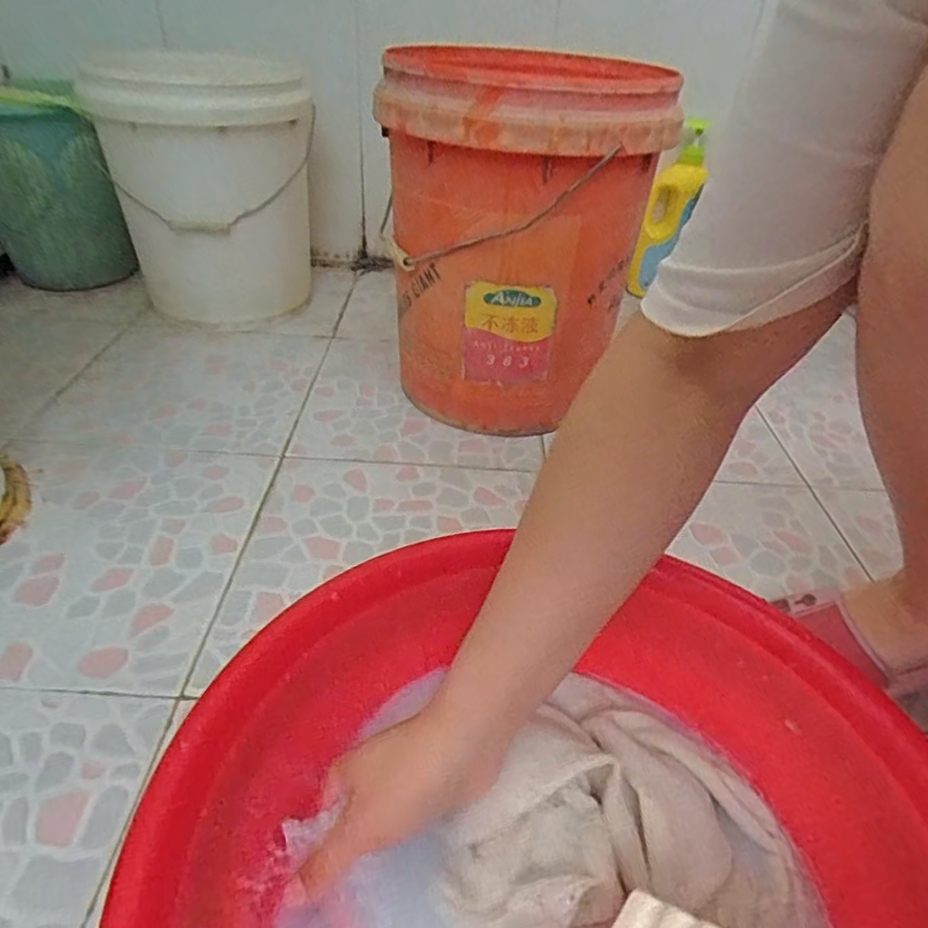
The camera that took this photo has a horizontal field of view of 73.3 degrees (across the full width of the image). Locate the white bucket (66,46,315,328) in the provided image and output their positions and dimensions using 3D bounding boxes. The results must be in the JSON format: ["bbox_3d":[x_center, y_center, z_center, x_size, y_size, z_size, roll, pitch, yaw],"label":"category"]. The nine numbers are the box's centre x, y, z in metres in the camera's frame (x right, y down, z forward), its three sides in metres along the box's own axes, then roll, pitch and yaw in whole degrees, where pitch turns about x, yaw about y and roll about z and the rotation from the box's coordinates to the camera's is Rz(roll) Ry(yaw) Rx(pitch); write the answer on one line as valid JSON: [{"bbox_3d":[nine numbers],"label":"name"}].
[{"bbox_3d":[-0.331,-0.373,0.870,0.235,0.340,0.262,-4,38,-12],"label":"white bucket"}]

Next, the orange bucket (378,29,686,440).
[{"bbox_3d":[0.047,-0.255,0.738,0.257,0.368,0.289,2,37,-4],"label":"orange bucket"}]

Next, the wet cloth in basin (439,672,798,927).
[{"bbox_3d":[0.086,0.180,0.358,0.187,0.049,0.151,1,35,-4],"label":"wet cloth in basin"}]

